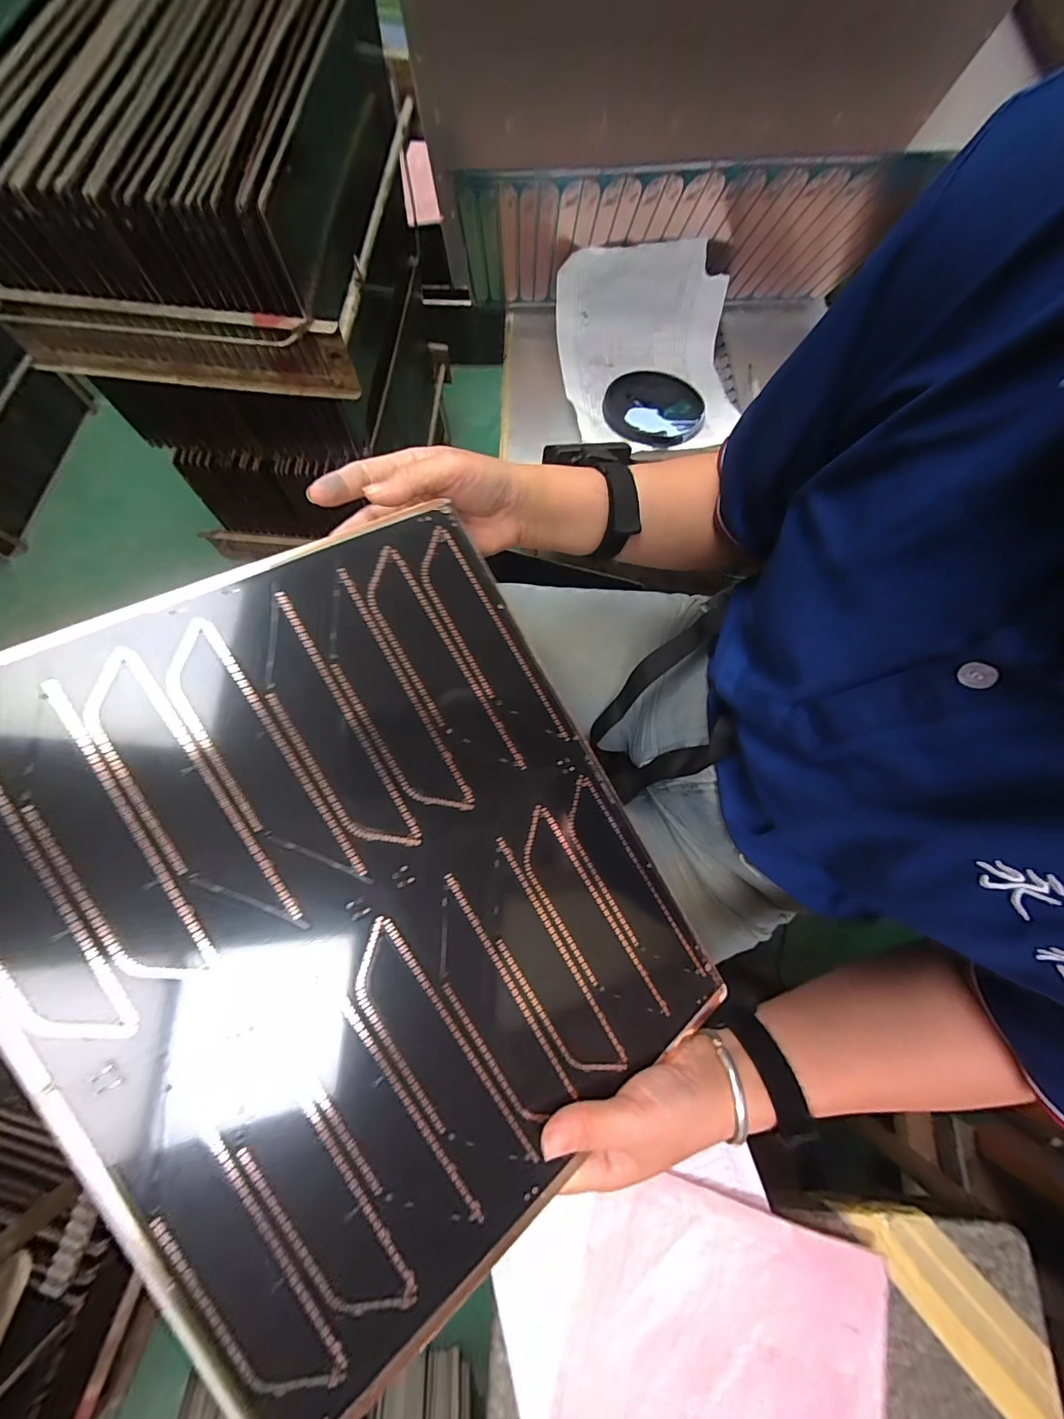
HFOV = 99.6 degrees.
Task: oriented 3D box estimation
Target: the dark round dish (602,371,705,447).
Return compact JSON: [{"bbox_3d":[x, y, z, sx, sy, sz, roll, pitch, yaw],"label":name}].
[{"bbox_3d":[0.151,-0.375,0.559,0.120,0.009,0.119,0,73,-1],"label":"dark round dish"}]

